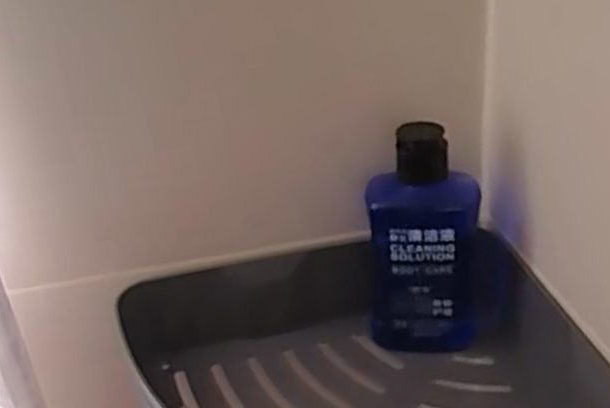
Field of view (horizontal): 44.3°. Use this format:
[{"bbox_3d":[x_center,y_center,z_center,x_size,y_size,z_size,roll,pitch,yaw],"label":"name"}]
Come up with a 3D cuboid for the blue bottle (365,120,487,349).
[{"bbox_3d":[0.065,0.022,0.402,0.061,0.130,0.029,-1,27,9],"label":"blue bottle"}]

